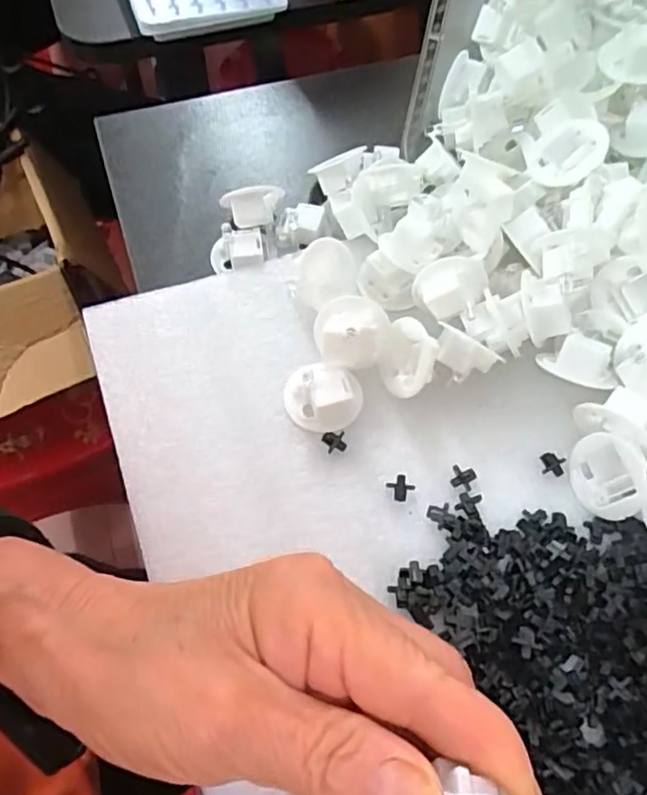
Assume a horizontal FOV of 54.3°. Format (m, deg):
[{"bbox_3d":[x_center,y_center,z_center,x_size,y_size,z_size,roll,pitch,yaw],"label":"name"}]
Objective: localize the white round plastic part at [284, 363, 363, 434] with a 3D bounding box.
[{"bbox_3d":[-0.001,-0.001,0.262,0.032,0.017,0.026,10,61,5],"label":"white round plastic part"}]

